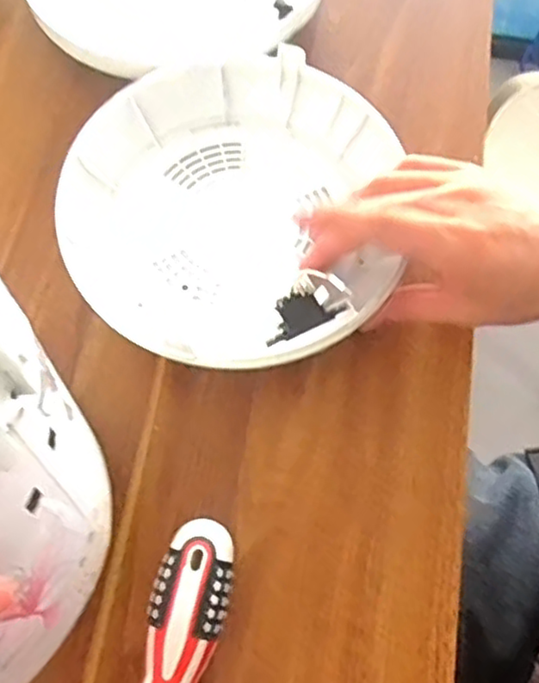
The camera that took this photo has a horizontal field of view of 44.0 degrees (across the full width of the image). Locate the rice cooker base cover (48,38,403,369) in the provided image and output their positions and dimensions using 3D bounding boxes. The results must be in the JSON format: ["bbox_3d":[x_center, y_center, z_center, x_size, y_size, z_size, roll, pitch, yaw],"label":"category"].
[{"bbox_3d":[-0.025,-0.081,0.401,0.188,0.040,0.202,1,69,1],"label":"rice cooker base cover"}]

